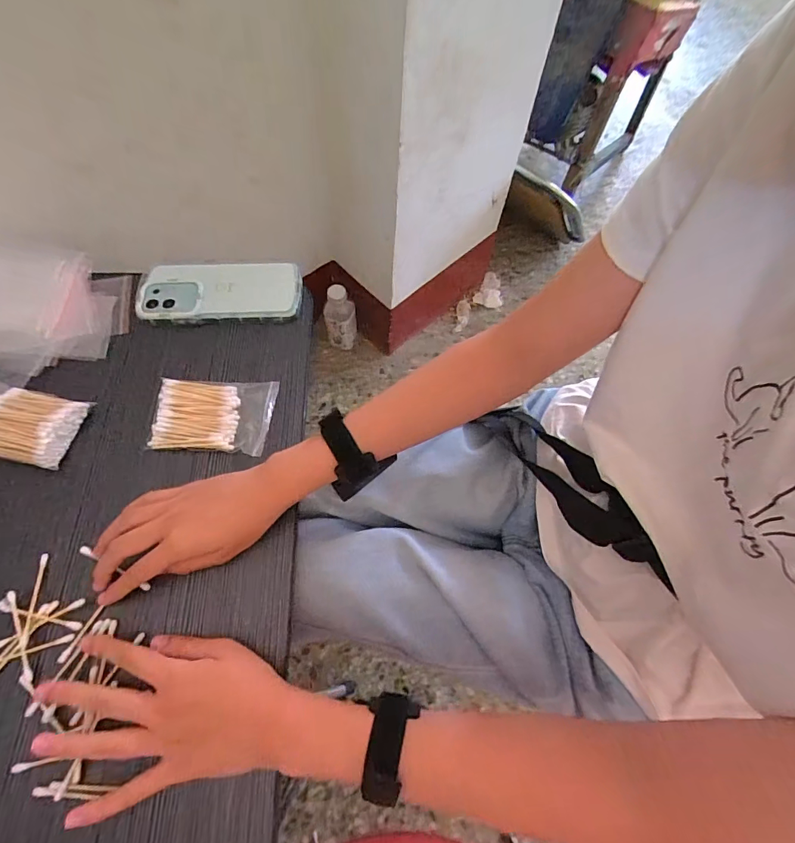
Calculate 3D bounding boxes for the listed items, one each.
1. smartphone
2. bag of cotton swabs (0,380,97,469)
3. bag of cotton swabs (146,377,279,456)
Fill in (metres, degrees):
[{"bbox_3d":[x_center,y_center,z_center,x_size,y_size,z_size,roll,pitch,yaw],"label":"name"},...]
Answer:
[{"bbox_3d":[-0.191,-0.144,0.461,0.168,0.011,0.073,-4,66,-4],"label":"smartphone"},{"bbox_3d":[-0.355,0.000,0.388,0.113,0.024,0.071,13,66,3],"label":"bag of cotton swabs"},{"bbox_3d":[-0.173,-0.006,0.400,0.110,0.018,0.069,3,66,-1],"label":"bag of cotton swabs"}]

